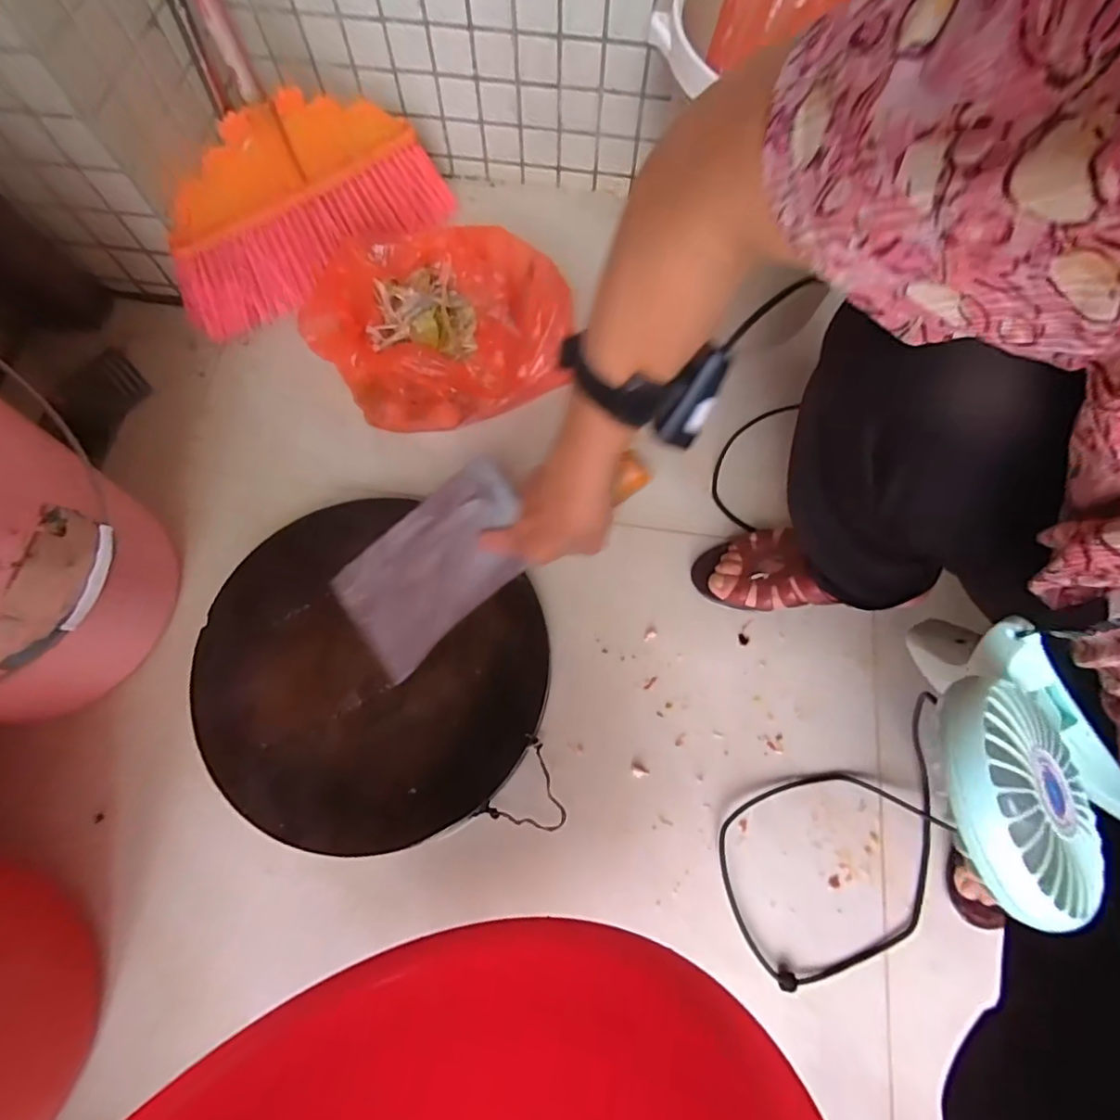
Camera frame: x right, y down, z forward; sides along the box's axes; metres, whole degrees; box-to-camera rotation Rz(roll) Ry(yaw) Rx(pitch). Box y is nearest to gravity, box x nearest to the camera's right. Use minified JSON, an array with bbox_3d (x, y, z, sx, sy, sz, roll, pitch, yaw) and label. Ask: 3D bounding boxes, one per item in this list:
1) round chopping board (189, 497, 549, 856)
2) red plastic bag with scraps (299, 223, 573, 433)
[{"bbox_3d":[-0.184,0.102,0.539,0.324,0.034,0.292,35,70,9],"label":"round chopping board"},{"bbox_3d":[-0.133,-0.280,0.650,0.275,0.092,0.229,-2,72,0],"label":"red plastic bag with scraps"}]

